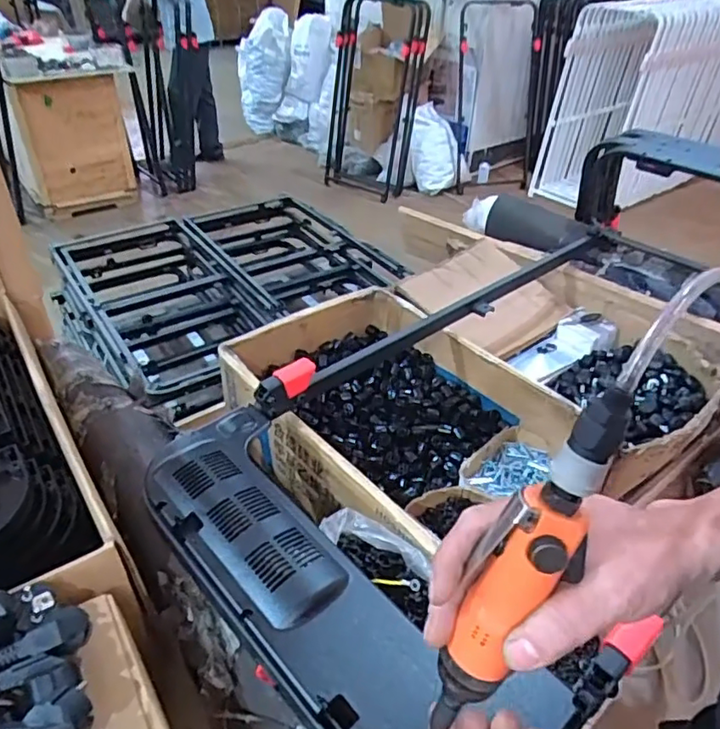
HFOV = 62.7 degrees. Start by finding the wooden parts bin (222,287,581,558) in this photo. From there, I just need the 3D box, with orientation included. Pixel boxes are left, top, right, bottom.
[{"bbox_3d":[0.039,0.071,0.924,0.350,0.148,0.487,-26,45,-31],"label":"wooden parts bin"}]

